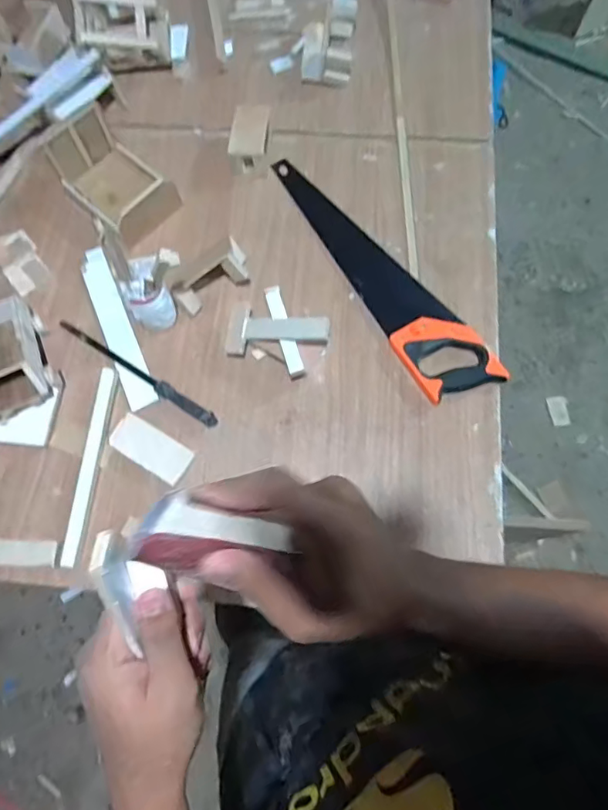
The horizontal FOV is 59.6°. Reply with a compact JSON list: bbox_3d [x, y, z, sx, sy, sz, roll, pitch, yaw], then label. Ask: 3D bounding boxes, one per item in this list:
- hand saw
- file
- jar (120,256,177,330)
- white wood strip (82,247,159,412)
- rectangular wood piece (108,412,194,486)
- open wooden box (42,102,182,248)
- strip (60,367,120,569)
[{"bbox_3d":[0.112,-0.217,0.842,0.113,0.028,0.501,-31,73,-9],"label":"hand saw"},{"bbox_3d":[-0.257,-0.052,0.804,0.300,0.011,0.021,31,75,11],"label":"file"},{"bbox_3d":[-0.230,-0.157,0.789,0.066,0.107,0.072,-20,72,-5],"label":"jar"},{"bbox_3d":[-0.296,-0.128,0.836,0.046,0.004,0.299,-23,72,-6],"label":"white wood strip"},{"bbox_3d":[-0.219,0.062,0.764,0.118,0.005,0.055,31,75,11],"label":"rectangular wood piece"},{"bbox_3d":[-0.308,-0.369,0.863,0.181,0.100,0.130,43,77,14],"label":"open wooden box"},{"bbox_3d":[-0.304,0.082,0.760,0.027,0.006,0.284,4,71,3],"label":"strip"}]

